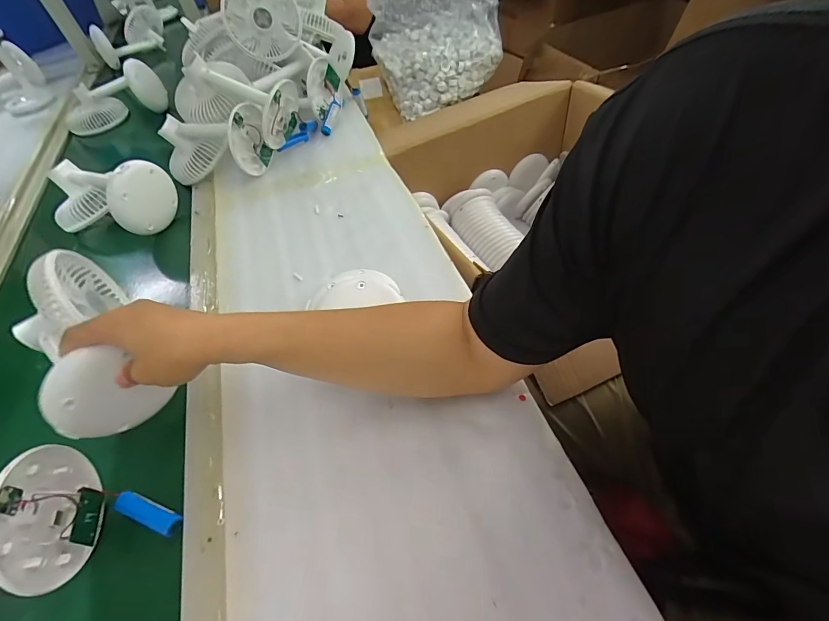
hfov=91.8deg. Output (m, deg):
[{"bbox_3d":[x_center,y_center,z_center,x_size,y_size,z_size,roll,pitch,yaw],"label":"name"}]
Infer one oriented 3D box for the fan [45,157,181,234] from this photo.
[{"bbox_3d":[-0.492,-0.181,0.633,0.183,0.091,0.091,5,53,9],"label":"fan"}]

